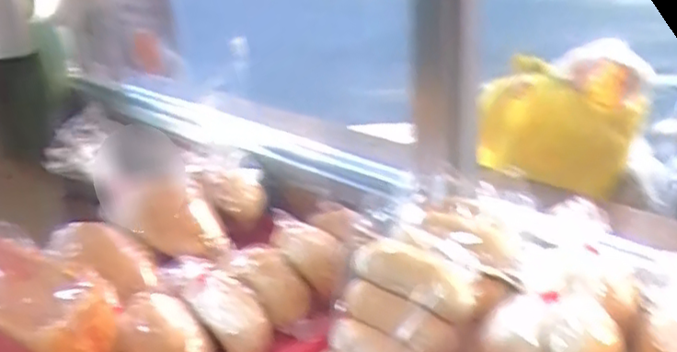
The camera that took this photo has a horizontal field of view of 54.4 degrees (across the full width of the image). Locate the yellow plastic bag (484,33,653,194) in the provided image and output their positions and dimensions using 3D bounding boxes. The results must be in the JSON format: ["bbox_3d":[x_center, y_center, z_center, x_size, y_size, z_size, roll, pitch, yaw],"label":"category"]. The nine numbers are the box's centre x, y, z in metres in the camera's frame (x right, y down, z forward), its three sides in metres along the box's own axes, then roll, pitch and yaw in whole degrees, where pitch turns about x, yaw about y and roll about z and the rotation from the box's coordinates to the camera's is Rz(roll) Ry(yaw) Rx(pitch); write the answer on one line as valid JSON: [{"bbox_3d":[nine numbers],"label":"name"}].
[{"bbox_3d":[0.320,-0.085,0.955,0.232,0.170,0.158,5,26,19],"label":"yellow plastic bag"}]

